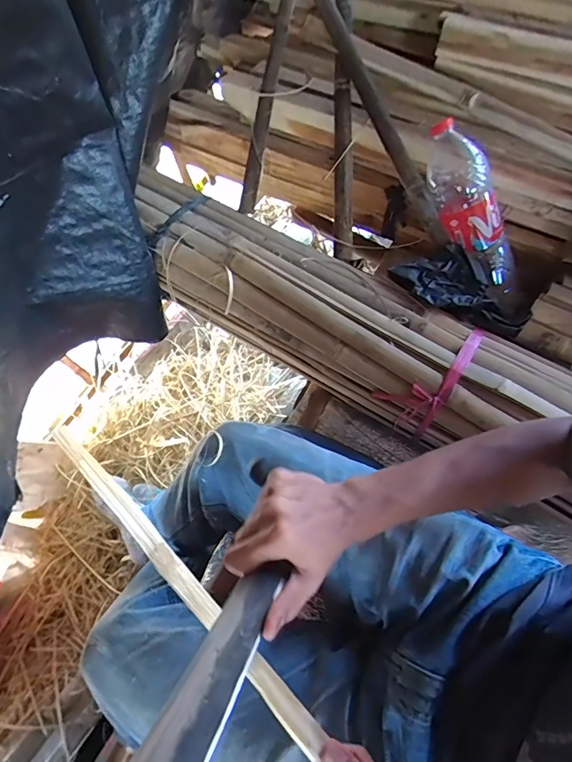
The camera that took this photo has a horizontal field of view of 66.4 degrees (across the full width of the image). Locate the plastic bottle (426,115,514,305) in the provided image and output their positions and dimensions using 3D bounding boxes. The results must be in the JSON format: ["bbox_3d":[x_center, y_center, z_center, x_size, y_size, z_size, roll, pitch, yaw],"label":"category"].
[{"bbox_3d":[0.296,-0.266,0.705,0.095,0.088,0.289,-37,108,-17],"label":"plastic bottle"}]

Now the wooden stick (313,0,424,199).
[{"bbox_3d":[0.081,-0.570,0.714,0.035,0.050,0.602,-27,92,-13],"label":"wooden stick"}]

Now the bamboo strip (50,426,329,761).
[{"bbox_3d":[-0.078,0.153,0.333,0.017,0.008,0.302,-40,84,-18],"label":"bamboo strip"}]

